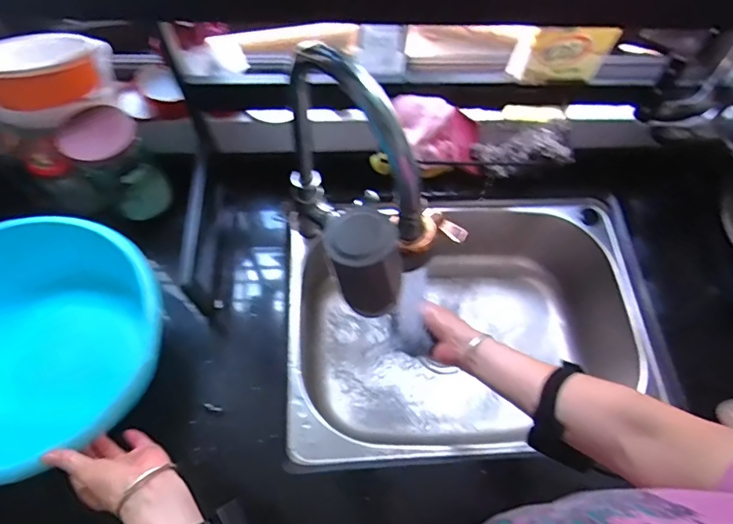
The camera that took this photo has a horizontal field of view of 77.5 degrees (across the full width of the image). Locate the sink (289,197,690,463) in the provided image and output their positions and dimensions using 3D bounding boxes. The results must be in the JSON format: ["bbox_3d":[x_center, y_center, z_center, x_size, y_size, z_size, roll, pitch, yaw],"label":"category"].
[{"bbox_3d":[0.162,0.119,0.796,0.568,0.221,0.407,-2,65,-5],"label":"sink"}]

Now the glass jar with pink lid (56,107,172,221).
[{"bbox_3d":[-0.357,-0.135,0.675,0.089,0.173,0.092,1,64,-3],"label":"glass jar with pink lid"}]

